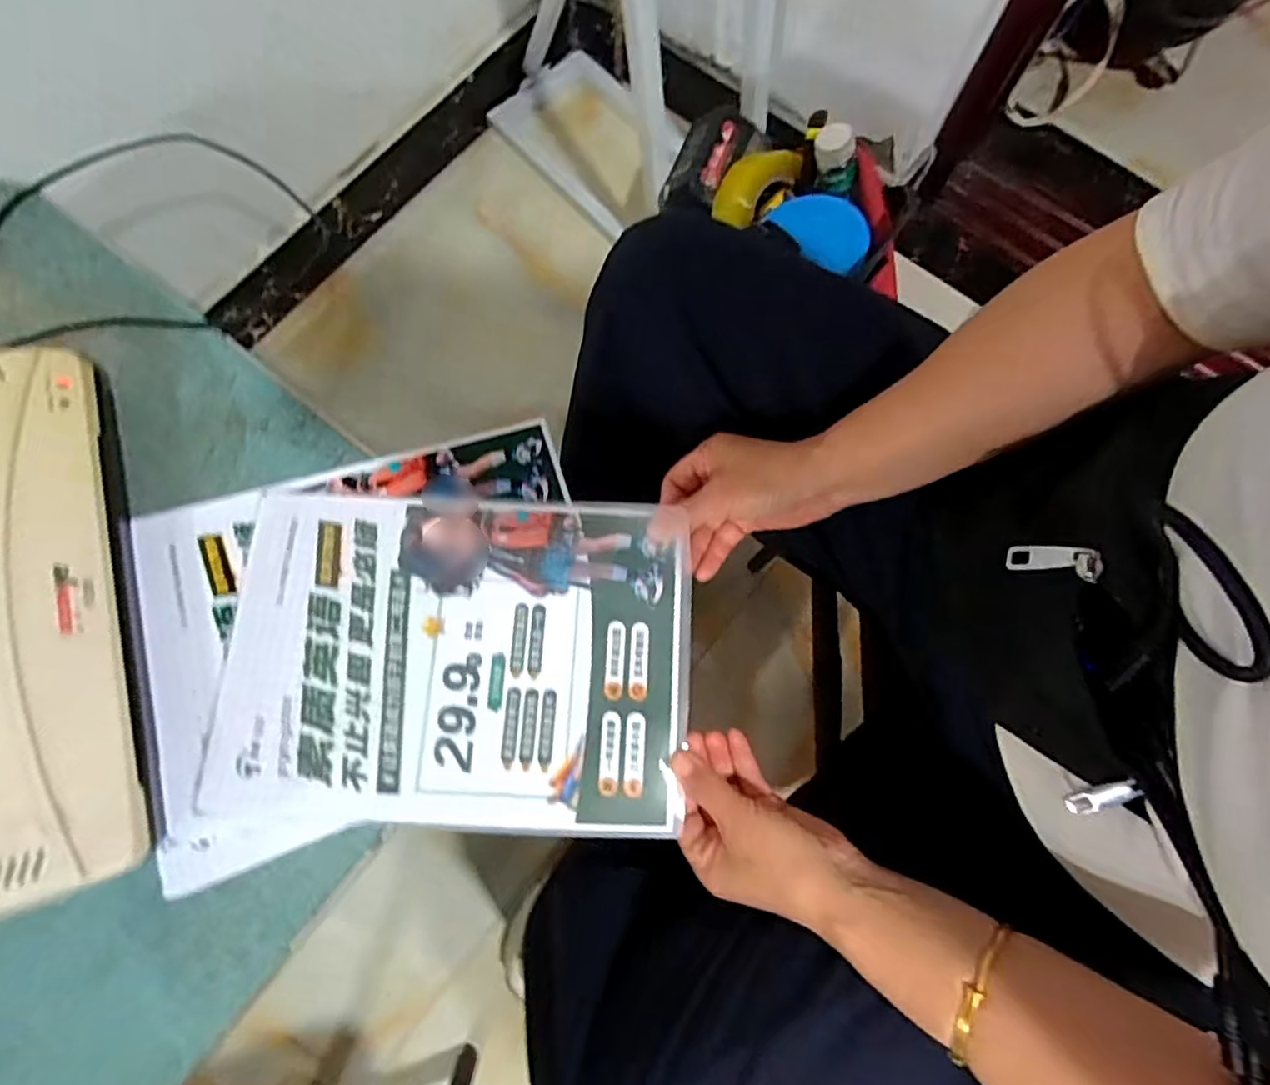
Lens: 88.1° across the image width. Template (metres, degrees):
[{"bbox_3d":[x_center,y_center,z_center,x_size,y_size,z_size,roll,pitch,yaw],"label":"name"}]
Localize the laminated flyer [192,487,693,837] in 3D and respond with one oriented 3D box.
[{"bbox_3d":[-0.117,0.073,0.437,0.300,0.006,0.210,3,75,0],"label":"laminated flyer"}]

